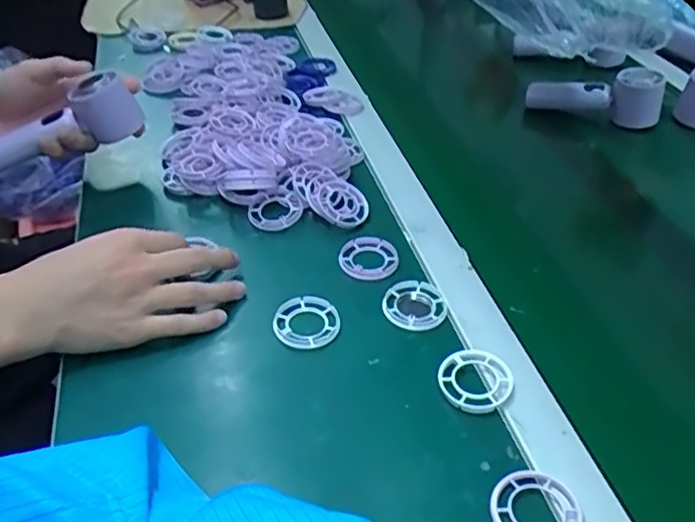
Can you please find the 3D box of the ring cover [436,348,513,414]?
[{"bbox_3d":[0.095,0.086,0.469,0.053,0.007,0.052,-20,45,-19],"label":"ring cover"}]

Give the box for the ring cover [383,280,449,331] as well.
[{"bbox_3d":[0.056,0.036,0.538,0.052,0.008,0.054,-6,42,-4],"label":"ring cover"}]

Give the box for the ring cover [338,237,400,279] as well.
[{"bbox_3d":[0.020,-0.004,0.589,0.054,0.009,0.050,2,42,4],"label":"ring cover"}]

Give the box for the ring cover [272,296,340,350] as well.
[{"bbox_3d":[-0.033,0.048,0.516,0.052,0.008,0.050,-5,42,-4],"label":"ring cover"}]

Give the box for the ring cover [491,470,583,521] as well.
[{"bbox_3d":[0.116,0.154,0.391,0.054,0.009,0.053,-33,50,-31],"label":"ring cover"}]

